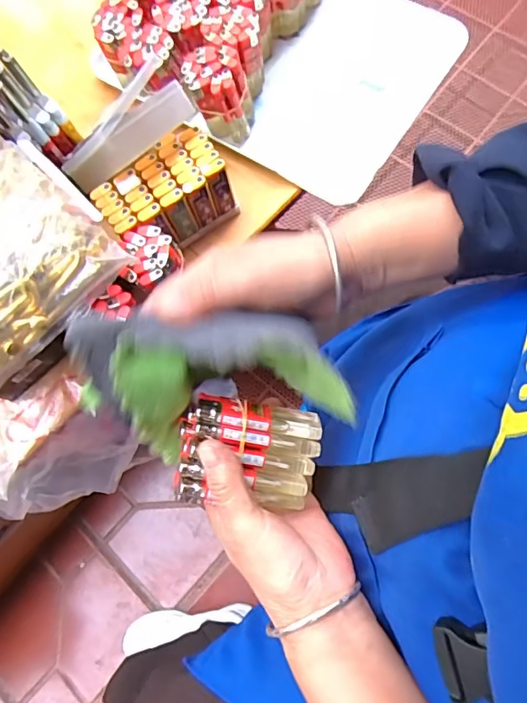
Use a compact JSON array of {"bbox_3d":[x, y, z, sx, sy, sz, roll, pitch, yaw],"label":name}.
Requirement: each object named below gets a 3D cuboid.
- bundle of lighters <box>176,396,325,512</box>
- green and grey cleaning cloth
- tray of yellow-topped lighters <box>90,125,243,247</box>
[{"bbox_3d":[-0.009,0.061,0.306,0.086,0.028,0.062,4,74,2],"label":"bundle of lighters"},{"bbox_3d":[-0.030,0.018,0.288,0.160,0.081,0.068,-5,73,19],"label":"green and grey cleaning cloth"},{"bbox_3d":[-0.098,-0.154,0.503,0.121,0.074,0.065,-35,77,-9],"label":"tray of yellow-topped lighters"}]

